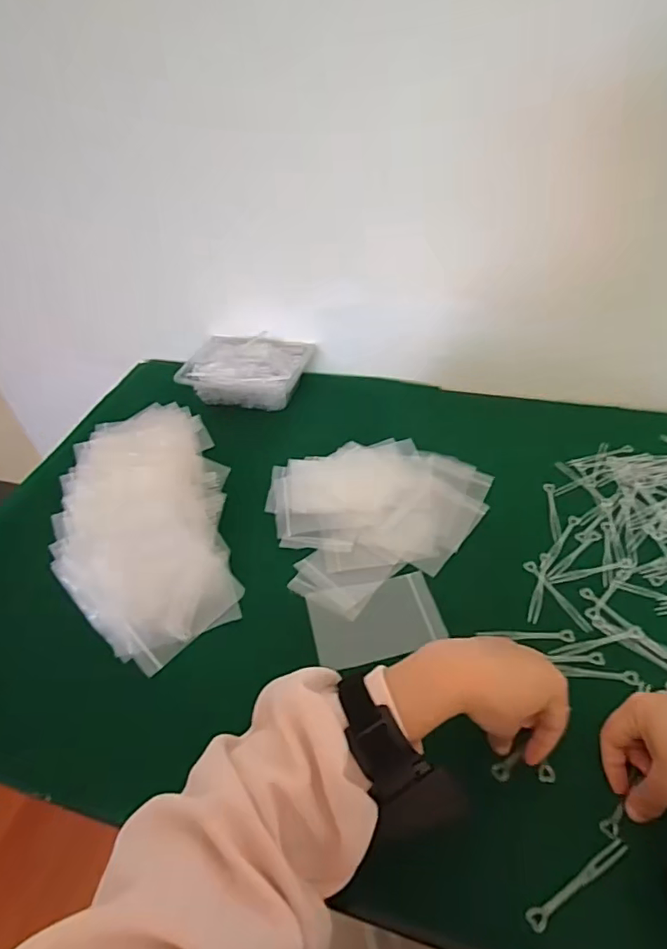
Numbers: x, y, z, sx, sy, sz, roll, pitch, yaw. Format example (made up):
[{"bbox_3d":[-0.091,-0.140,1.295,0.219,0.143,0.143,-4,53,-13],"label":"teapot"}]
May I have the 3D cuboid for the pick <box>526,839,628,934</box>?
[{"bbox_3d":[0.166,0.277,0.362,0.085,0.007,0.012,-24,48,-15],"label":"pick"}]

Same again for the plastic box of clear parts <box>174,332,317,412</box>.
[{"bbox_3d":[-0.131,-0.161,0.801,0.186,0.058,0.115,8,46,14],"label":"plastic box of clear parts"}]

